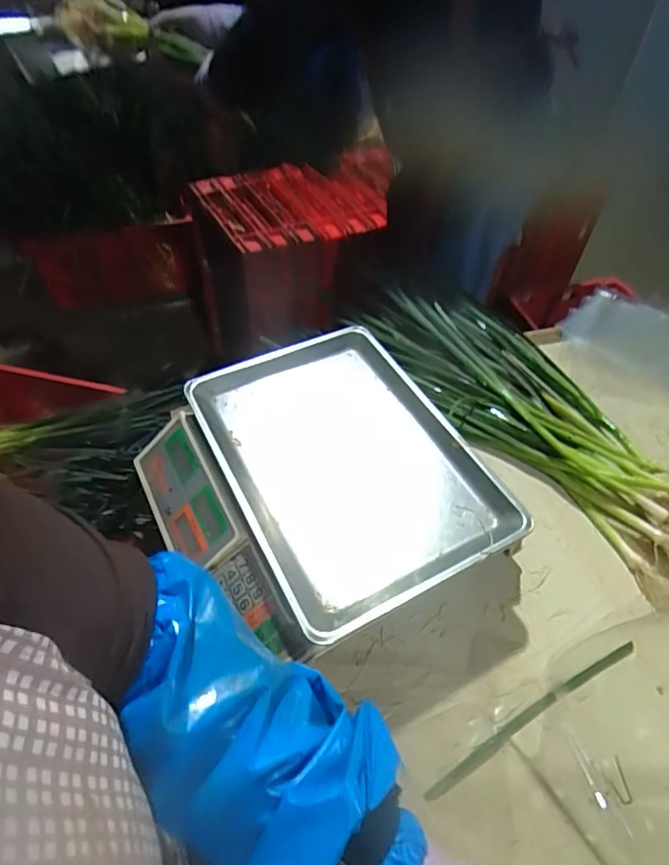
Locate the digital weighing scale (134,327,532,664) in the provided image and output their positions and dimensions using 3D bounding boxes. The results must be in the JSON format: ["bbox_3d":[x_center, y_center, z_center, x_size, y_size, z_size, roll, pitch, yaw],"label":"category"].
[{"bbox_3d":[-0.022,0.063,0.590,0.328,0.098,0.335,-22,54,-20],"label":"digital weighing scale"}]

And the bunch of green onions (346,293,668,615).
[{"bbox_3d":[0.267,-0.038,0.708,0.215,0.063,0.595,-28,56,-23],"label":"bunch of green onions"}]

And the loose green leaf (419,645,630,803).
[{"bbox_3d":[0.188,0.261,0.495,0.251,0.004,0.013,-23,55,-20],"label":"loose green leaf"}]

